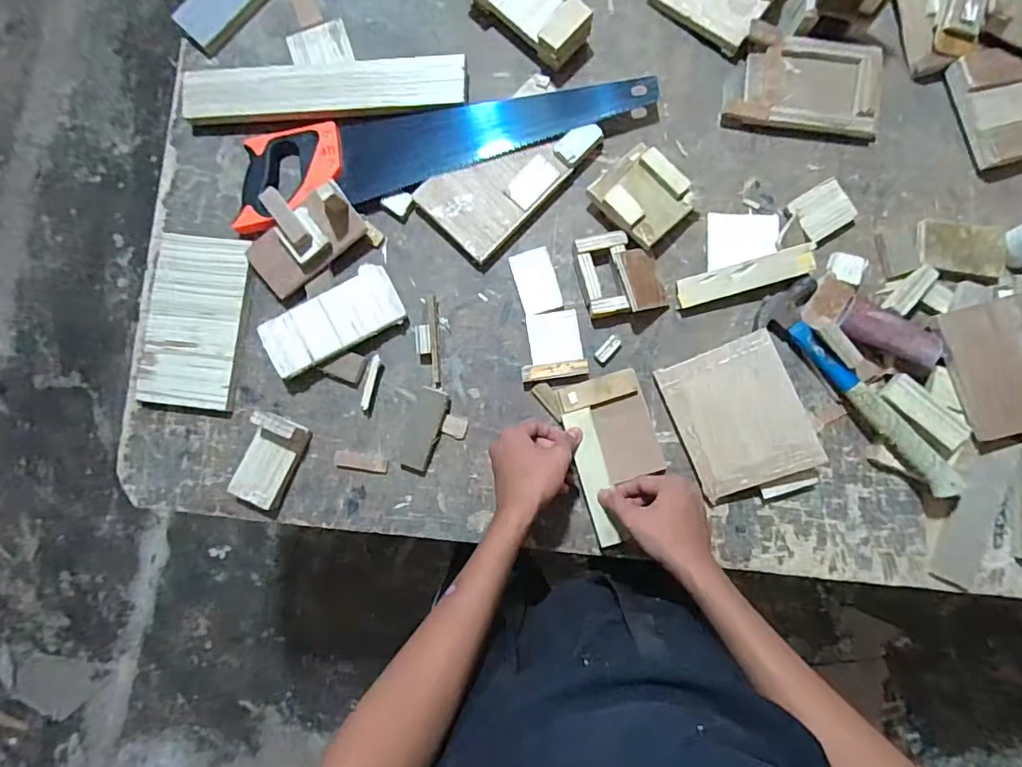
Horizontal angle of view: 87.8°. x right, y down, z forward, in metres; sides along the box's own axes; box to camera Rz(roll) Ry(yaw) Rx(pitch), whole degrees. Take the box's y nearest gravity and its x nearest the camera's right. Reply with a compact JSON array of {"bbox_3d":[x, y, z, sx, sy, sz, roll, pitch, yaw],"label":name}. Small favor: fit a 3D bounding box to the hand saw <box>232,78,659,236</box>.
[{"bbox_3d":[-0.087,-0.306,0.655,0.530,0.035,0.120,-14,85,1],"label":"hand saw"}]

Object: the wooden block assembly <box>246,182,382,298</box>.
[{"bbox_3d":[-0.247,-0.177,0.628,0.147,0.062,0.090,-33,85,0],"label":"wooden block assembly"}]

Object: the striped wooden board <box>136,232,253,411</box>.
[{"bbox_3d":[-0.387,-0.077,0.646,0.114,0.016,0.207,10,86,3],"label":"striped wooden board"}]

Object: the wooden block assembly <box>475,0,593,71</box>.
[{"bbox_3d":[0.022,-0.464,0.653,0.084,0.049,0.162,-44,85,-1],"label":"wooden block assembly"}]

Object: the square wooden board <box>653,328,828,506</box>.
[{"bbox_3d":[0.255,0.037,0.596,0.130,0.010,0.158,-23,86,11],"label":"square wooden board"}]

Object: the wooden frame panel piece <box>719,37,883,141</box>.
[{"bbox_3d":[0.351,-0.357,0.641,0.179,0.022,0.109,5,86,3],"label":"wooden frame panel piece"}]

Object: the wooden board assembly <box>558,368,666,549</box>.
[{"bbox_3d":[0.124,0.082,0.614,0.099,0.036,0.180,-15,86,2],"label":"wooden board assembly"}]

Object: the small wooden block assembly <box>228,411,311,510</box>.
[{"bbox_3d":[-0.288,0.090,0.618,0.061,0.047,0.109,24,87,4],"label":"small wooden block assembly"}]

